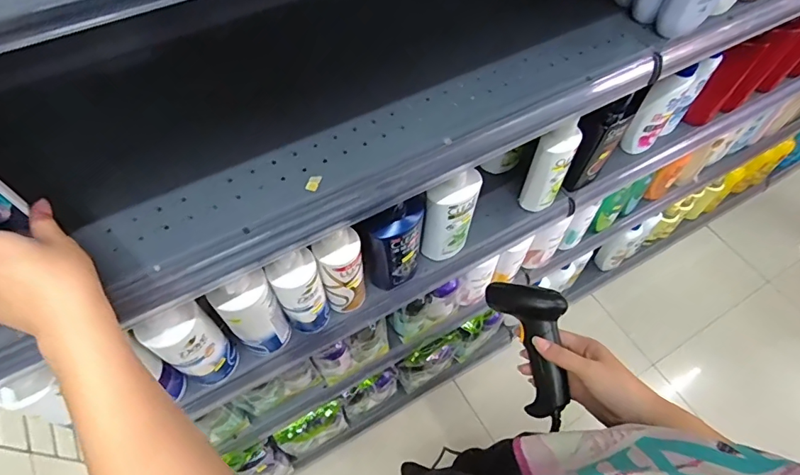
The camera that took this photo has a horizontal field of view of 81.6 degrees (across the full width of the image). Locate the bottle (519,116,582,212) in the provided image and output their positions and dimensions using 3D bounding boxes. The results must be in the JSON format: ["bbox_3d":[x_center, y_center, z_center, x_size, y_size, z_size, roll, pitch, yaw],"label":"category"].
[{"bbox_3d":[0.264,-0.122,0.815,0.067,0.186,0.057,25,61,12],"label":"bottle"}]

